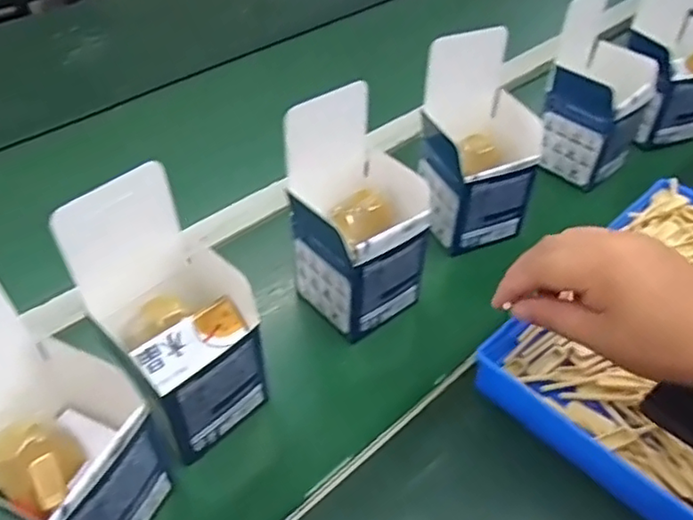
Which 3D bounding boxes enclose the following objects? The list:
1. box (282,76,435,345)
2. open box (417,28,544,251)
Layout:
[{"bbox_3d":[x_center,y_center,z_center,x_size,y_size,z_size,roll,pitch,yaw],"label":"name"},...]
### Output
[{"bbox_3d":[0.008,-0.035,0.505,0.094,0.164,0.103,-29,54,-26],"label":"box"},{"bbox_3d":[0.126,-0.108,0.570,0.101,0.173,0.089,-14,49,-15],"label":"open box"}]

